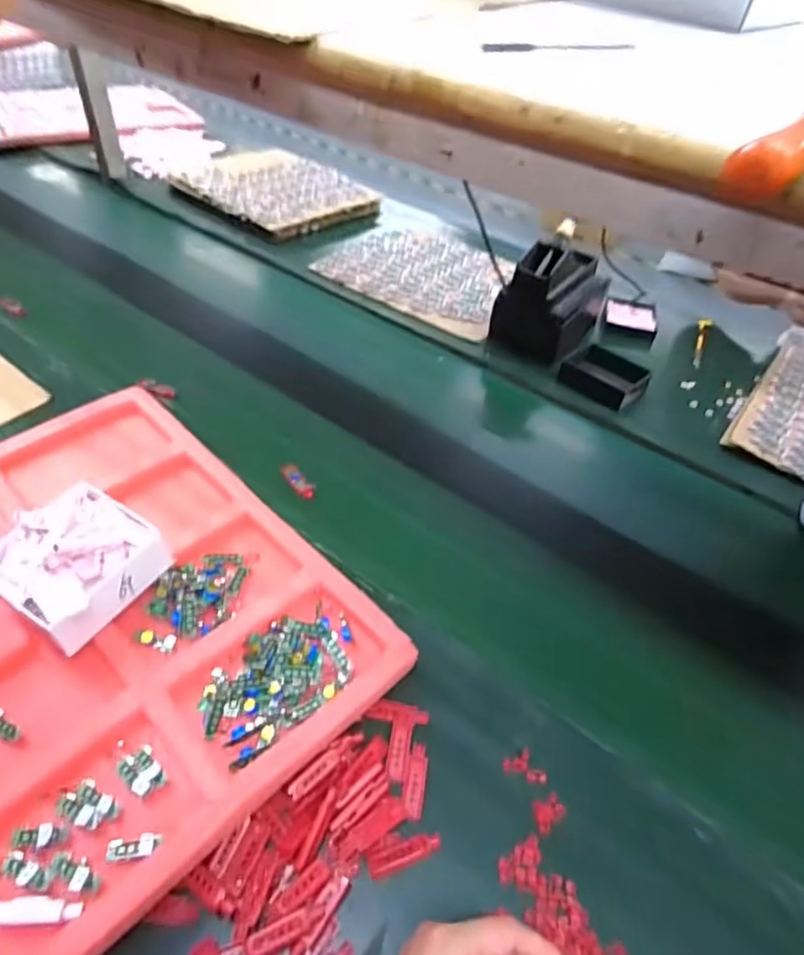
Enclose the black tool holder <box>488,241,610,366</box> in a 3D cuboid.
[{"bbox_3d":[0.223,-0.268,0.905,0.121,0.144,0.150,32,53,24],"label":"black tool holder"}]

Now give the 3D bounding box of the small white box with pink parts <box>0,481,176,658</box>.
[{"bbox_3d":[-0.271,0.068,0.507,0.108,0.074,0.111,26,50,19],"label":"small white box with pink parts"}]

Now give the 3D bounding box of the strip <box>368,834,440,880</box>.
[{"bbox_3d":[0.002,0.276,0.445,0.055,0.007,0.015,-15,50,-17],"label":"strip"}]

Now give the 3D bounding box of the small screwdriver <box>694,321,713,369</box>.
[{"bbox_3d":[0.478,-0.214,0.970,0.020,0.015,0.158,20,49,14],"label":"small screwdriver"}]

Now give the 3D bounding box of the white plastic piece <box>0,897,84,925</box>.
[{"bbox_3d":[-0.230,0.271,0.380,0.057,0.006,0.014,2,47,-2],"label":"white plastic piece"}]

